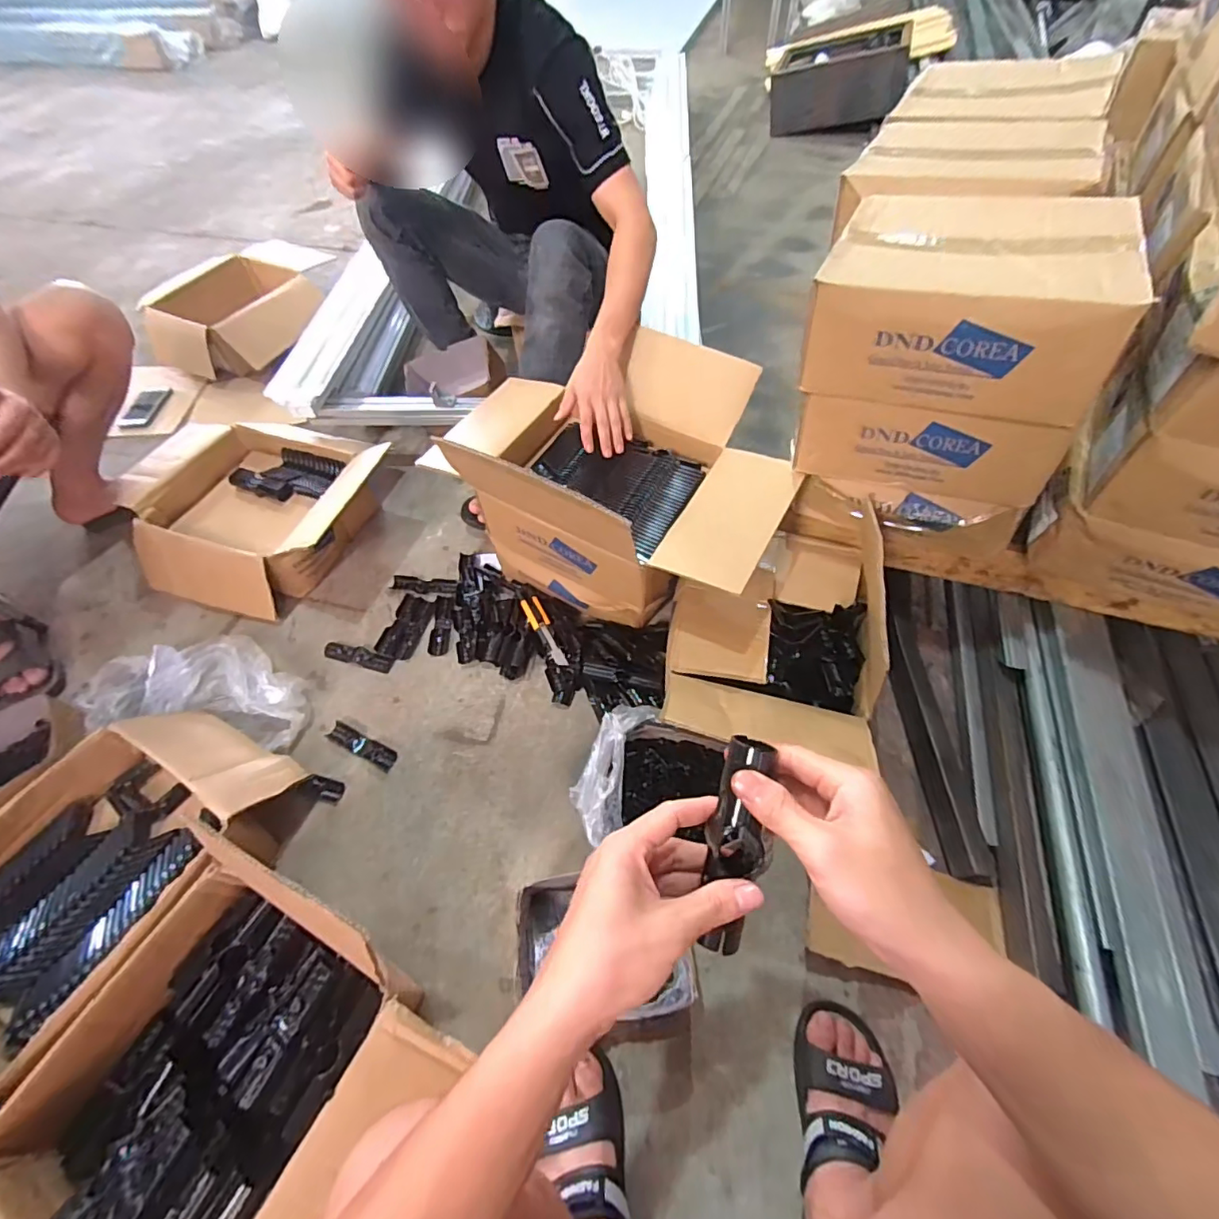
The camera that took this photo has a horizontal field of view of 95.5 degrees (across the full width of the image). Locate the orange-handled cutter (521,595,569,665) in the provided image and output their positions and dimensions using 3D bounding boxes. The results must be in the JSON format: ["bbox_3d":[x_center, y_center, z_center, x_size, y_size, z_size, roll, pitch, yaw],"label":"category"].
[{"bbox_3d":[-0.116,0.042,0.979,0.035,0.026,0.147,-21,57,-11],"label":"orange-handled cutter"}]

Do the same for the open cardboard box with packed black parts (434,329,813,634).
[{"bbox_3d":[0.016,-0.208,0.924,0.530,0.305,0.386,21,60,16],"label":"open cardboard box with packed black parts"}]

